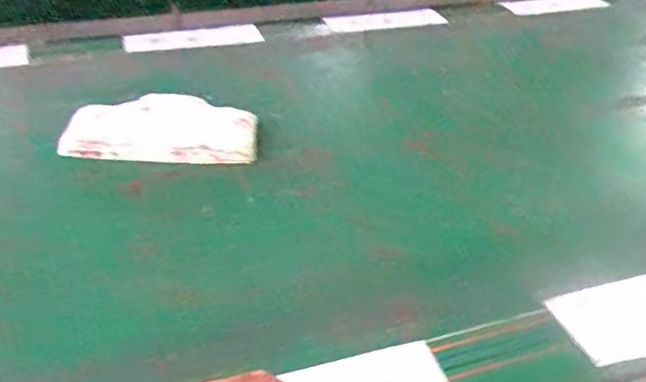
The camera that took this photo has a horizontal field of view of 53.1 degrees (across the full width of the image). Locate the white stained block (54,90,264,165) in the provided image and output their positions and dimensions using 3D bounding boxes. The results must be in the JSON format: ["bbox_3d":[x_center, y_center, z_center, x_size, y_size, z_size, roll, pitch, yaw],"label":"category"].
[{"bbox_3d":[-0.298,-0.117,1.216,0.343,0.052,0.185,1,38,0],"label":"white stained block"}]

